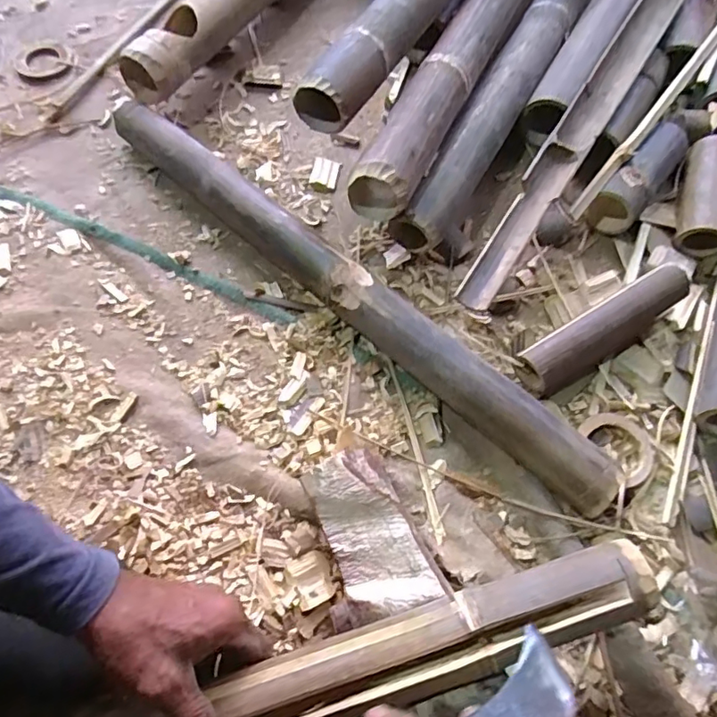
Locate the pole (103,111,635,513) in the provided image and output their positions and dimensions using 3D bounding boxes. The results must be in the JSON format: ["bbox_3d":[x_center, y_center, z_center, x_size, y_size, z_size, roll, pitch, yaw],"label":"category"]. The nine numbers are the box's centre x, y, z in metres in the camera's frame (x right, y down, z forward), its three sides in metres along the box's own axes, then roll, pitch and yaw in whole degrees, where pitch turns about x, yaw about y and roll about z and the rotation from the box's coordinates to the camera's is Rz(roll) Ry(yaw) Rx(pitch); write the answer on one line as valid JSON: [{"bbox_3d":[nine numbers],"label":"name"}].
[{"bbox_3d":[-0.023,-0.075,0.574,0.649,0.063,0.051,40,70,14],"label":"pole"}]

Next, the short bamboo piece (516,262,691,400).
[{"bbox_3d":[0.253,-0.028,0.570,0.200,0.048,0.048,-29,71,-15],"label":"short bamboo piece"}]

